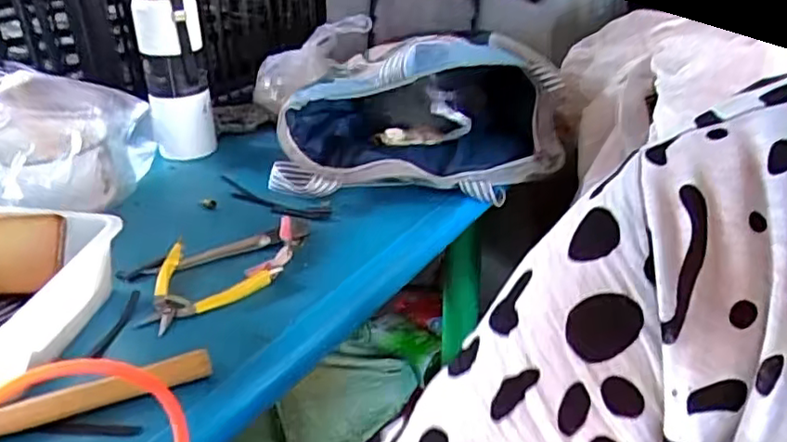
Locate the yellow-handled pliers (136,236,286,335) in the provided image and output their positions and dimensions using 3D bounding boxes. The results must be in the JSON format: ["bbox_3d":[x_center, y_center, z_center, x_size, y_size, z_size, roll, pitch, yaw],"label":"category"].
[{"bbox_3d":[-0.207,0.056,0.657,0.137,0.007,0.125,-26,38,-36],"label":"yellow-handled pliers"}]

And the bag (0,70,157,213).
[{"bbox_3d":[-0.448,-0.084,0.781,0.216,0.144,0.225,2,30,5],"label":"bag"}]

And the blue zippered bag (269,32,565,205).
[{"bbox_3d":[0.030,-0.147,0.827,0.361,0.179,0.186,-4,30,-4],"label":"blue zippered bag"}]

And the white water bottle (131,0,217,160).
[{"bbox_3d":[-0.323,-0.233,0.943,0.090,0.286,0.091,-11,31,-18],"label":"white water bottle"}]

